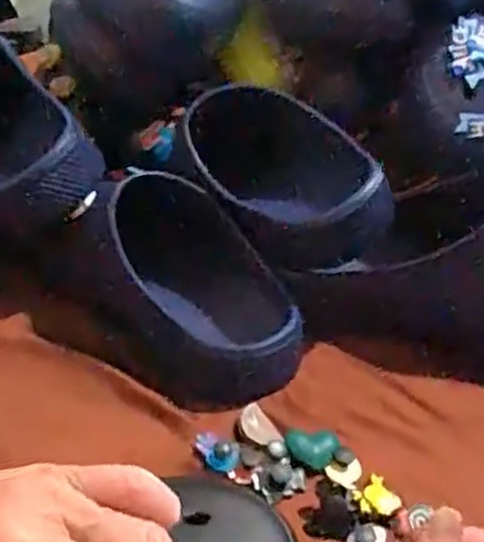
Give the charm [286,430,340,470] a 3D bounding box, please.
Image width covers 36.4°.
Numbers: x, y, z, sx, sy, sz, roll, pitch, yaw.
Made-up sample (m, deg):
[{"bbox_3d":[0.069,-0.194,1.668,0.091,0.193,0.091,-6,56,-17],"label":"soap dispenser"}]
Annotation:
[{"bbox_3d":[0.043,0.103,0.429,0.033,0.011,0.022,-6,40,-14],"label":"charm"}]

